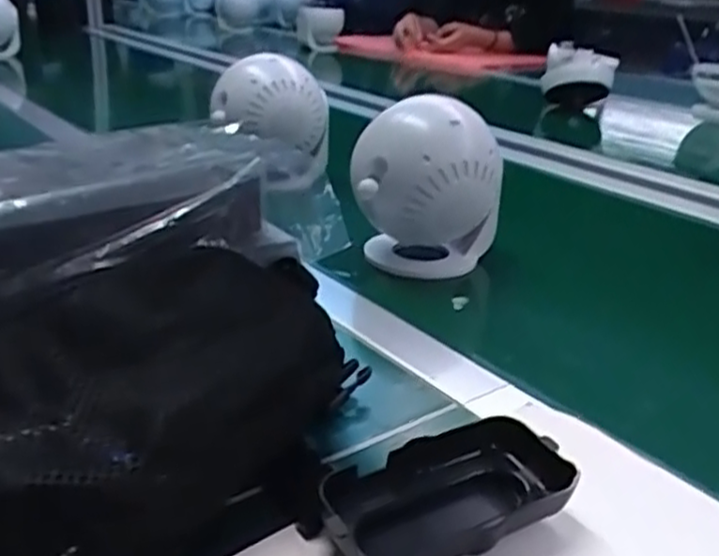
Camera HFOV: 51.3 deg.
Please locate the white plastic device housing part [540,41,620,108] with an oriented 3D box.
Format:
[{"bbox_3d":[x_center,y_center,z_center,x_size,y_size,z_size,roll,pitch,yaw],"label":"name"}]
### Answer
[{"bbox_3d":[0.361,-0.329,1.229,0.116,0.082,0.083,11,25,19],"label":"white plastic device housing part"}]

